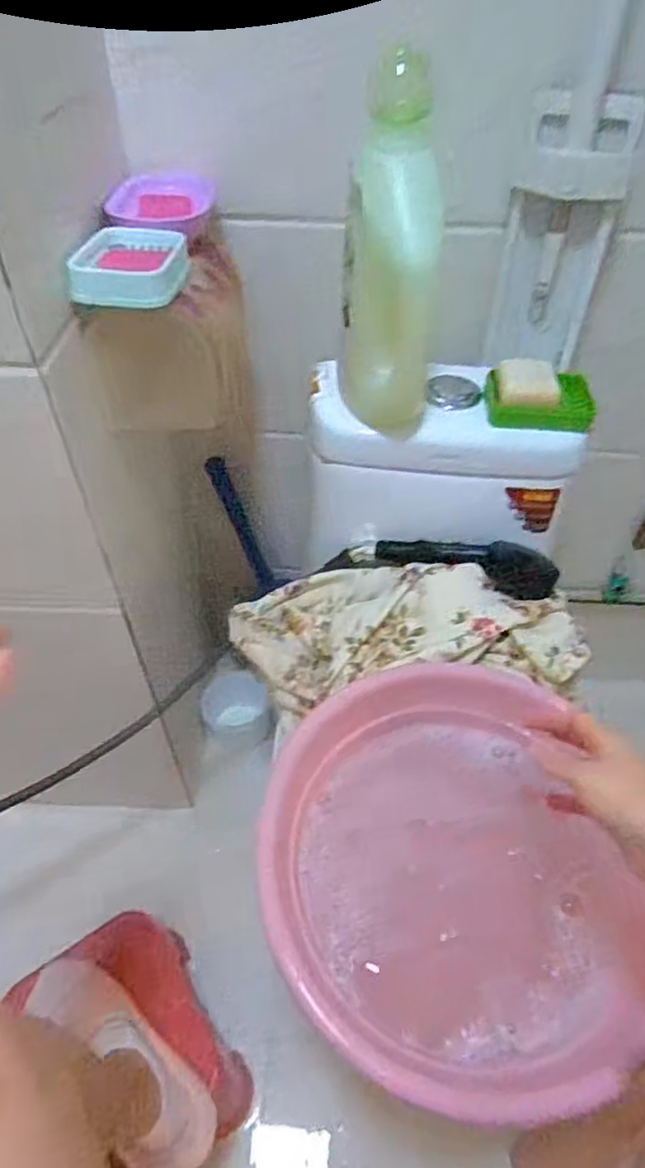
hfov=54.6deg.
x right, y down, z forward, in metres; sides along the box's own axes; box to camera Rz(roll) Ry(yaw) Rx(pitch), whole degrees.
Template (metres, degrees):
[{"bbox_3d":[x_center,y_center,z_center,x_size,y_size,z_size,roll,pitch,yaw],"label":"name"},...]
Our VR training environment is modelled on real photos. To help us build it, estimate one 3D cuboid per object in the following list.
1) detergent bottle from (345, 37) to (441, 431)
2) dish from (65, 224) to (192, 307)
[{"bbox_3d":[0.066,-0.294,0.601,0.096,0.299,0.093,1,48,0],"label":"detergent bottle"},{"bbox_3d":[-0.173,-0.282,0.567,0.091,0.036,0.088,1,48,-1],"label":"dish"}]

